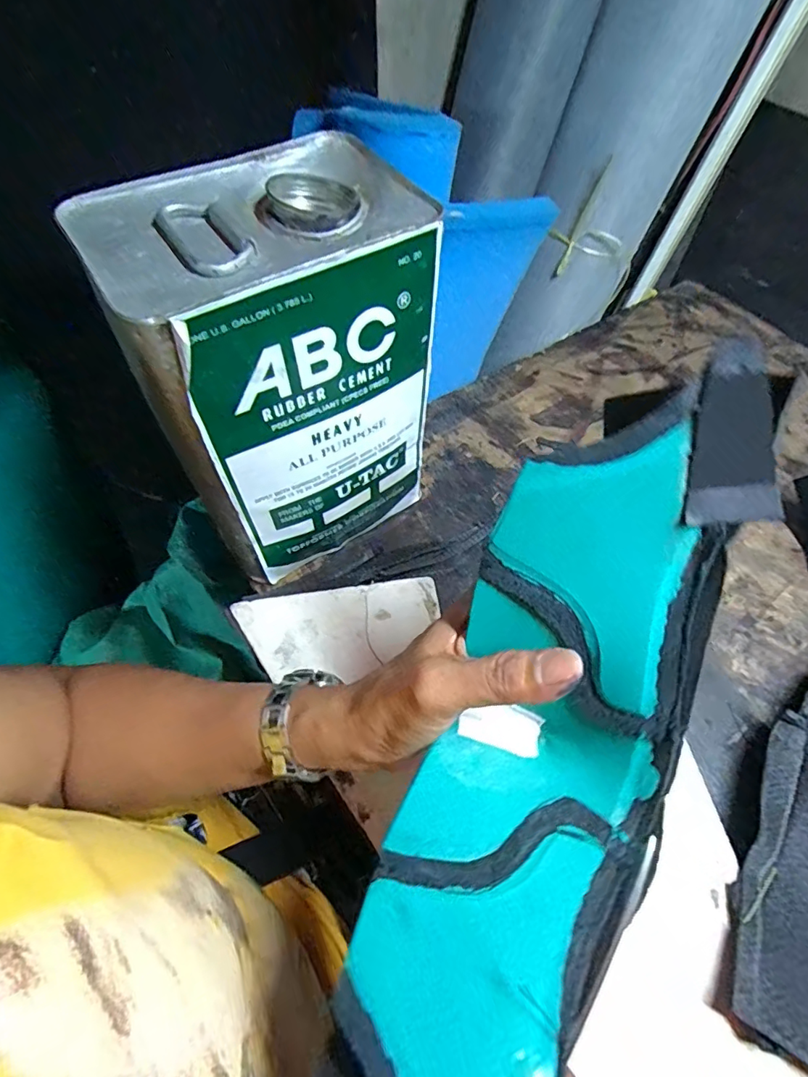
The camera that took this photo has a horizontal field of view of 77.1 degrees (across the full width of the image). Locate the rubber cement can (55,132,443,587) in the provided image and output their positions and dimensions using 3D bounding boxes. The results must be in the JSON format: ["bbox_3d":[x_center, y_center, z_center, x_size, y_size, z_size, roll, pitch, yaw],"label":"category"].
[{"bbox_3d":[-0.069,-0.095,0.325,0.160,0.213,0.111,-34,64,-19],"label":"rubber cement can"}]

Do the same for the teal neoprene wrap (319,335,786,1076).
[{"bbox_3d":[0.053,0.081,0.183,0.090,0.087,0.314,21,81,12],"label":"teal neoprene wrap"}]

